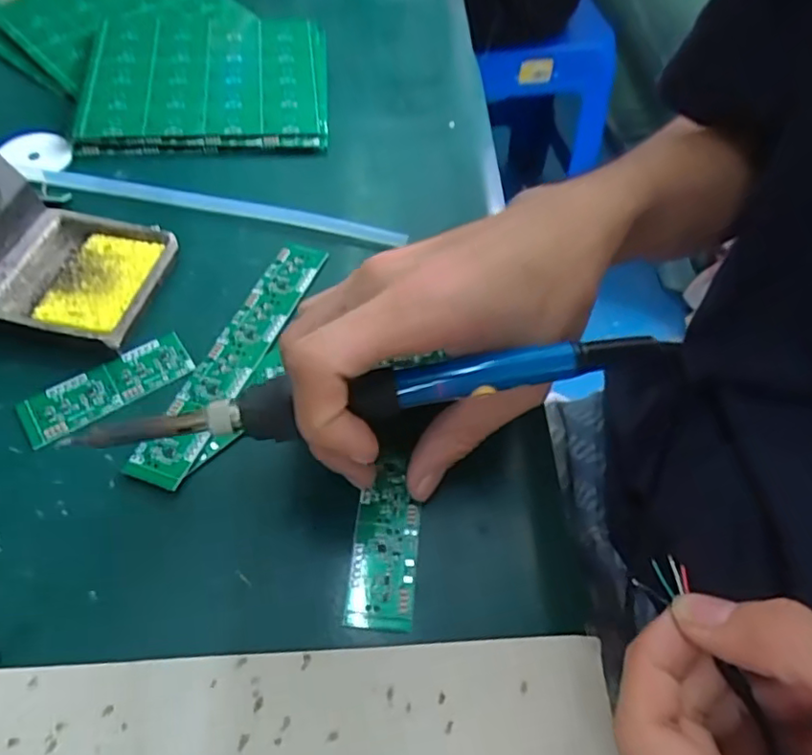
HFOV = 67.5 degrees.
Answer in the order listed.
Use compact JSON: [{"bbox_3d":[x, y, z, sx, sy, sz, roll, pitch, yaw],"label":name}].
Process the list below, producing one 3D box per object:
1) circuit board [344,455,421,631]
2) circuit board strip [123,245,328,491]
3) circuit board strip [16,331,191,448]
[{"bbox_3d":[-0.008,0.063,0.240,0.025,0.004,0.067,5,57,1],"label":"circuit board"},{"bbox_3d":[-0.079,-0.013,0.283,0.026,0.004,0.141,18,58,10],"label":"circuit board strip"},{"bbox_3d":[-0.133,0.003,0.269,0.072,0.004,0.025,-32,63,-21],"label":"circuit board strip"}]

